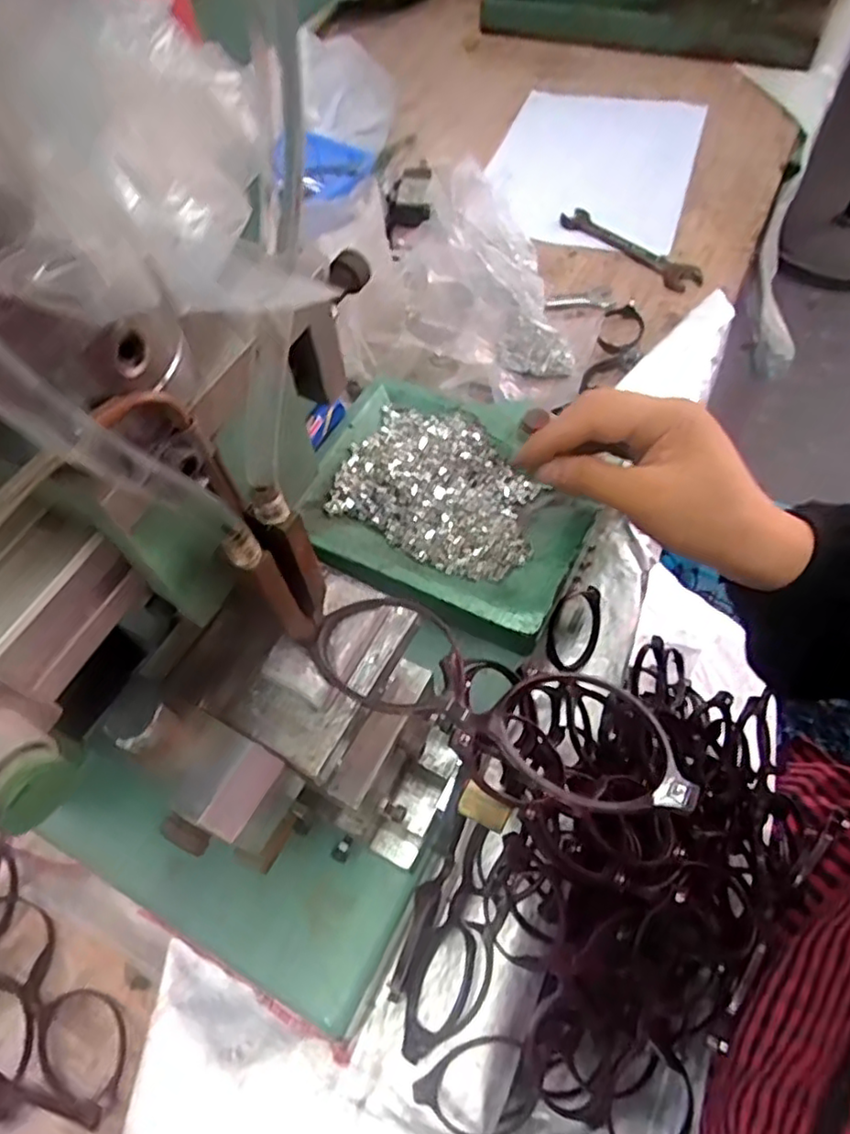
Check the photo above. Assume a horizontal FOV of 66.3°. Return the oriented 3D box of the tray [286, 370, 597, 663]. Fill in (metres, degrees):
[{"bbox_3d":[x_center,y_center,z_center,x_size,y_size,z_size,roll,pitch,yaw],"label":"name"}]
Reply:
[{"bbox_3d":[0.015,-0.054,0.456,0.198,0.027,0.186,22,64,15],"label":"tray"}]

